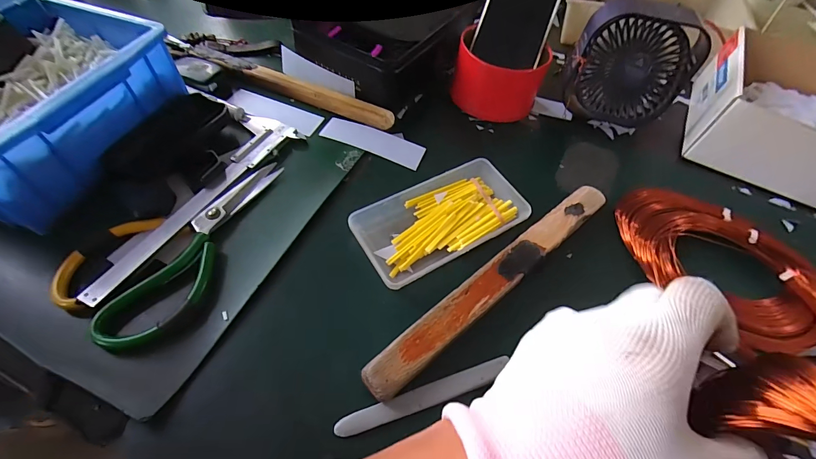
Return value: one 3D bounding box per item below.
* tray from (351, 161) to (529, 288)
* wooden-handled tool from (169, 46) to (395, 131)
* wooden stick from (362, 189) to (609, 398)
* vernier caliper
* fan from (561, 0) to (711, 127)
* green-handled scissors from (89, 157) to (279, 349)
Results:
[{"bbox_3d":[0.031,-0.011,0.337,0.155,0.021,0.083,-27,63,-20],"label":"tray"},{"bbox_3d":[-0.144,-0.169,0.419,0.278,0.019,0.023,23,59,10],"label":"wooden-handled tool"},{"bbox_3d":[0.078,0.035,0.301,0.271,0.011,0.028,-35,66,-23],"label":"wooden stick"},{"bbox_3d":[-0.206,-0.046,0.334,0.090,0.018,0.226,30,60,14],"label":"vernier caliper"},{"bbox_3d":[0.240,-0.181,0.405,0.123,0.120,0.061,13,58,4],"label":"fan"},{"bbox_3d":[-0.168,0.010,0.306,0.052,0.008,0.193,21,58,9],"label":"green-handled scissors"}]

